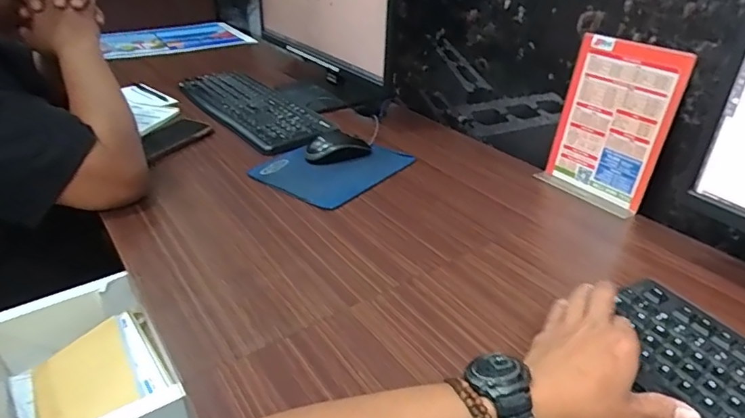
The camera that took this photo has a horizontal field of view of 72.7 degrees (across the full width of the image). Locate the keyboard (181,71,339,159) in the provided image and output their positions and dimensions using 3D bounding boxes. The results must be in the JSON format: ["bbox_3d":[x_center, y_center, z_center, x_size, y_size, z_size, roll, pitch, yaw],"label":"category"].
[{"bbox_3d":[-0.244,-0.206,1.002,0.161,0.026,0.444,-20,36,-30],"label":"keyboard"}]

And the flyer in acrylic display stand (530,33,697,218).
[{"bbox_3d":[0.322,-0.113,0.696,0.059,0.206,0.151,-22,37,-31],"label":"flyer in acrylic display stand"}]

